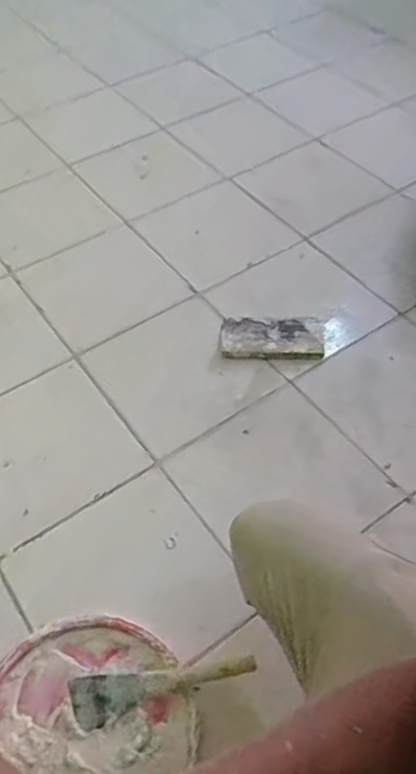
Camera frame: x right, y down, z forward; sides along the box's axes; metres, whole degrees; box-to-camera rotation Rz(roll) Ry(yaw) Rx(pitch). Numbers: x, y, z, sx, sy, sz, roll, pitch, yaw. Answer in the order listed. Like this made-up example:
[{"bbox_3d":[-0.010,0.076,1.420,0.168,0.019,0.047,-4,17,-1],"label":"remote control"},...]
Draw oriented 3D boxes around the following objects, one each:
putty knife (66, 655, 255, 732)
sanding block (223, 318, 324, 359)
[{"bbox_3d":[-0.057,0.400,0.822,0.242,0.027,0.058,-8,53,-5],"label":"putty knife"},{"bbox_3d":[0.127,-0.097,1.229,0.198,0.021,0.102,0,53,1],"label":"sanding block"}]

